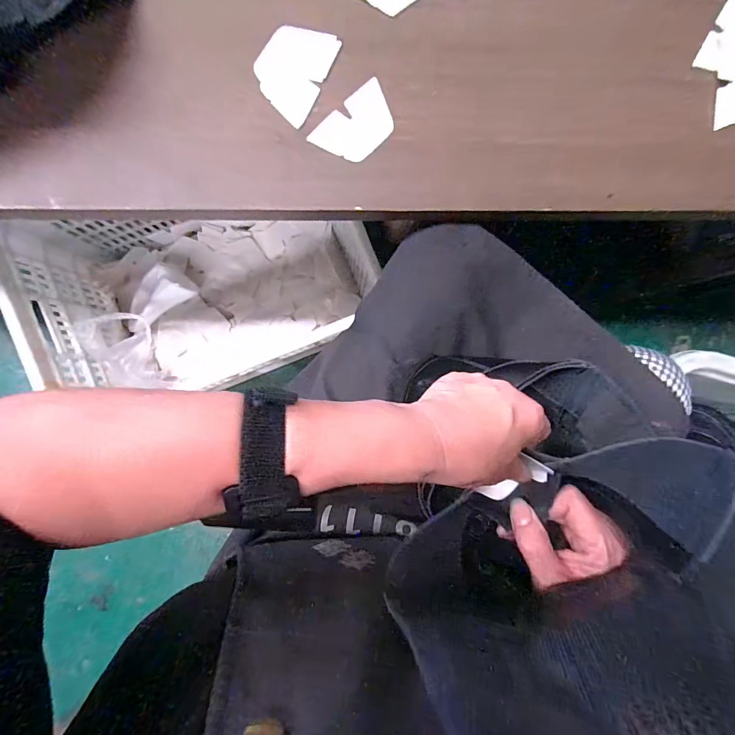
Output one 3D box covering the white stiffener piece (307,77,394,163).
[{"bbox_3d":[-0.009,-0.228,0.370,0.080,0.004,0.050,-43,91,-2],"label":"white stiffener piece"}]

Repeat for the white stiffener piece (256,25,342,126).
[{"bbox_3d":[-0.070,-0.280,0.367,0.062,0.006,0.087,25,88,-1],"label":"white stiffener piece"}]

